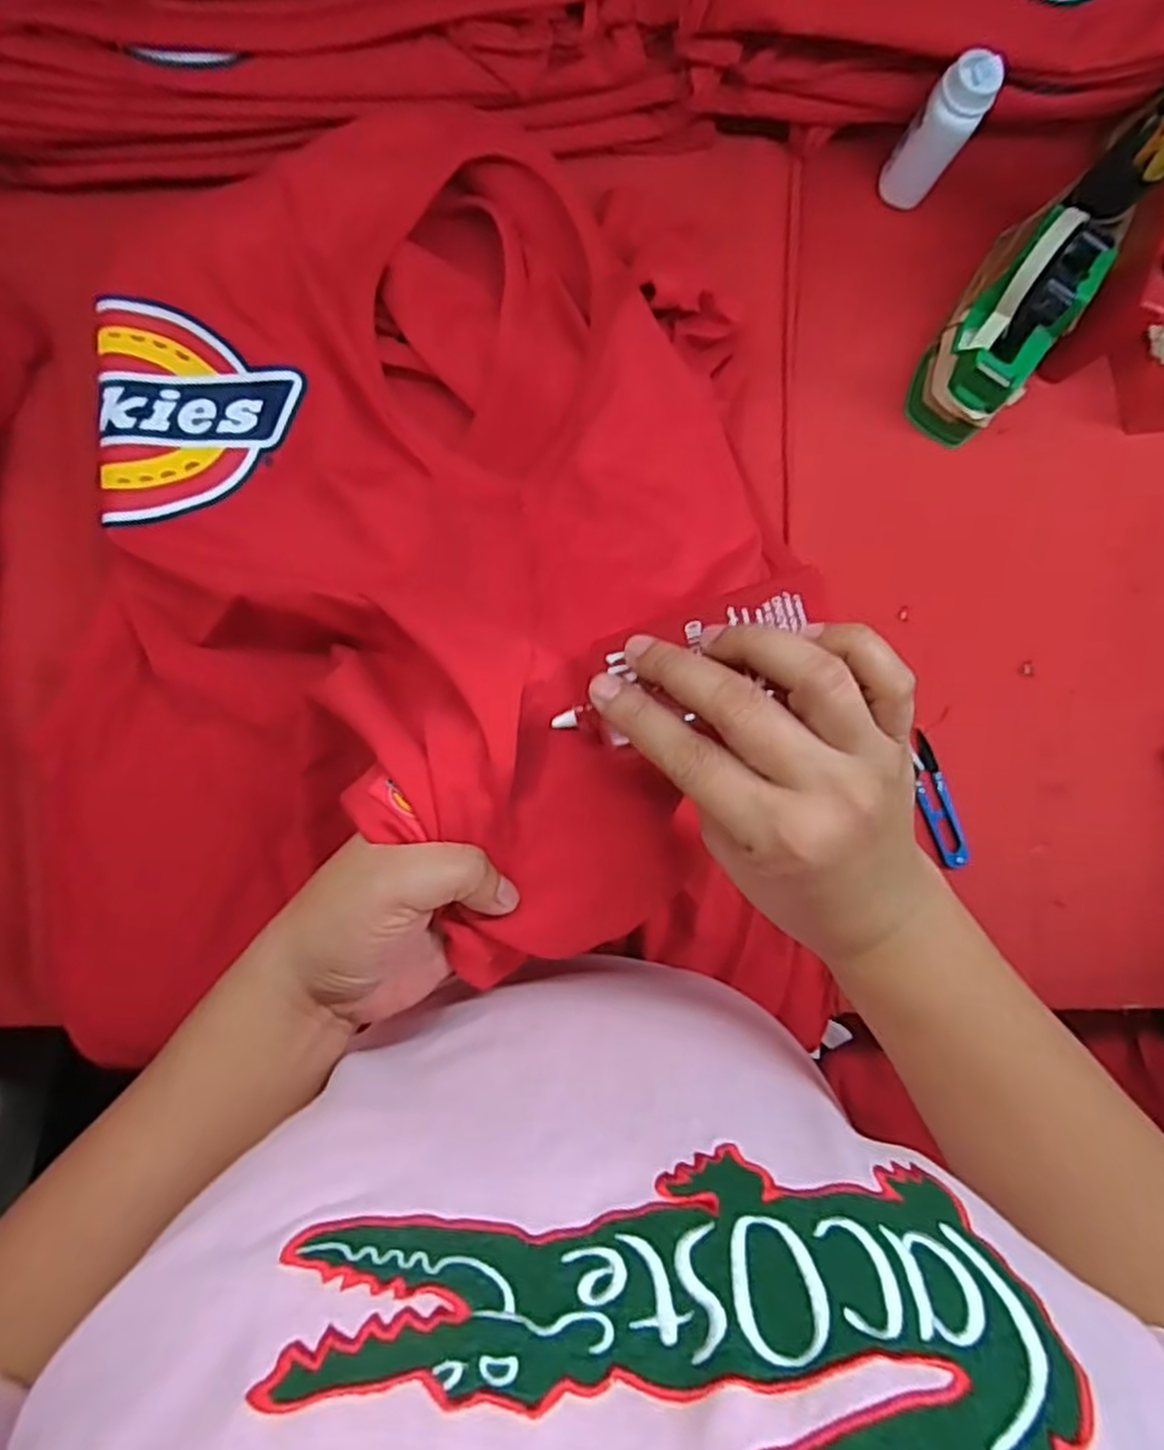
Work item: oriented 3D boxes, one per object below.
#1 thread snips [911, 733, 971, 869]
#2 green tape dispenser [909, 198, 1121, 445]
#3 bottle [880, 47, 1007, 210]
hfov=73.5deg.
[{"bbox_3d":[0.265,0.057,0.581,0.027,0.012,0.102,-16,86,-8],"label":"thread snips"},{"bbox_3d":[0.304,-0.286,0.554,0.077,0.090,0.144,38,84,-1],"label":"green tape dispenser"},{"bbox_3d":[0.249,-0.413,0.547,0.040,0.103,0.036,33,84,-2],"label":"bottle"}]

